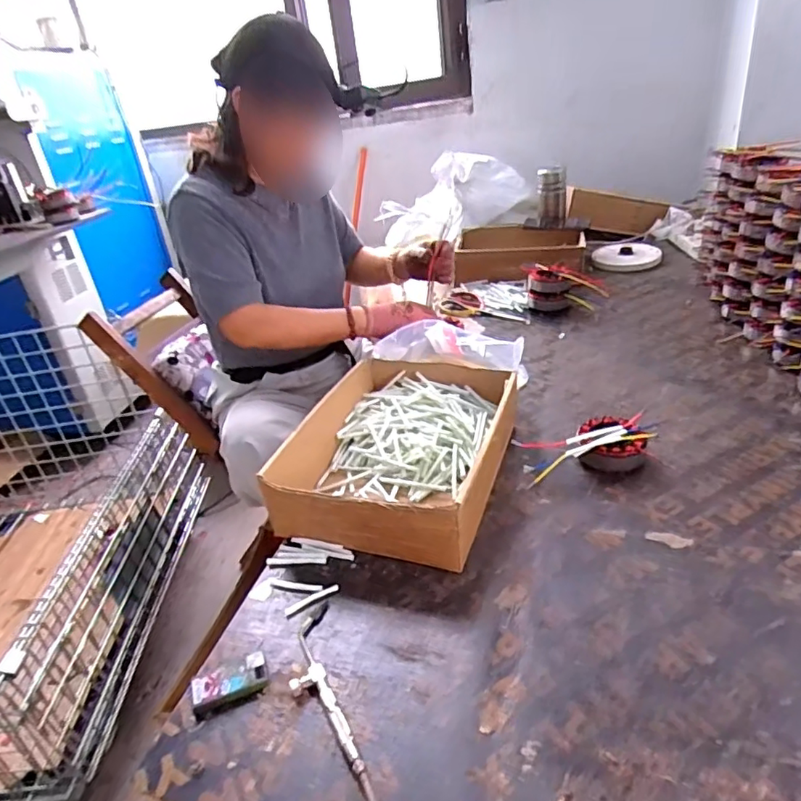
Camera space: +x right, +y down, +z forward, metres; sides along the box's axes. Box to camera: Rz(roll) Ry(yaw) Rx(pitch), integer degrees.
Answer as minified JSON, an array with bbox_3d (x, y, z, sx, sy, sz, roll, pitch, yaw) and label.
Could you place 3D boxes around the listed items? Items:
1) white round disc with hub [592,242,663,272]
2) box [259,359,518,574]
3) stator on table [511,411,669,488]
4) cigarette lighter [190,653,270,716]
[{"bbox_3d":[0.560,-0.360,1.415,0.162,0.032,0.128,6,32,23],"label":"white round disc with hub"},{"bbox_3d":[0.008,0.059,0.759,0.242,0.091,0.329,5,32,21],"label":"box"},{"bbox_3d":[0.248,0.062,0.759,0.184,0.041,0.092,-7,30,0],"label":"stator on table"},{"bbox_3d":[-0.156,0.258,0.523,0.066,0.015,0.035,-19,32,-19],"label":"cigarette lighter"}]

